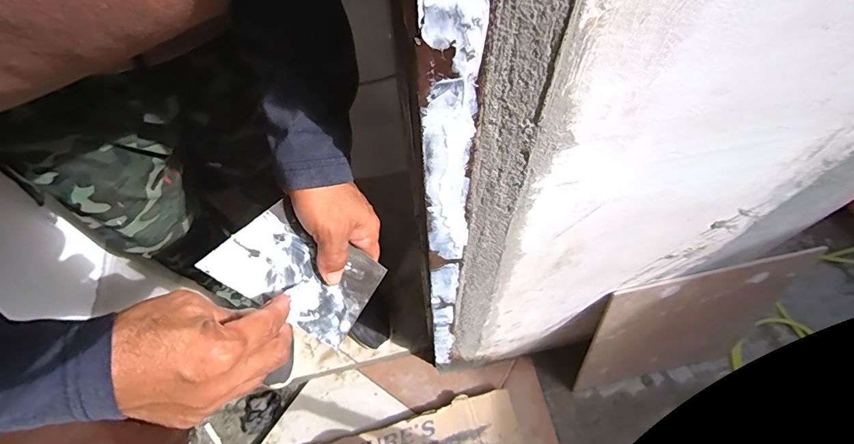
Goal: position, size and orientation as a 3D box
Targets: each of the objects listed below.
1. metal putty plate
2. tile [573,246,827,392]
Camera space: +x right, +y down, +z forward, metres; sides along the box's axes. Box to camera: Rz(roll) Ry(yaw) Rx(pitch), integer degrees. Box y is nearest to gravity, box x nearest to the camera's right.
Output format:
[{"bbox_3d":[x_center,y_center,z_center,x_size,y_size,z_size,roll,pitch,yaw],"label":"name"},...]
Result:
[{"bbox_3d":[-0.112,0.048,0.366,0.094,0.140,0.004,-47,24,5],"label":"metal putty plate"},{"bbox_3d":[0.550,0.221,0.858,0.436,0.440,0.016,-14,46,-4],"label":"tile"}]

